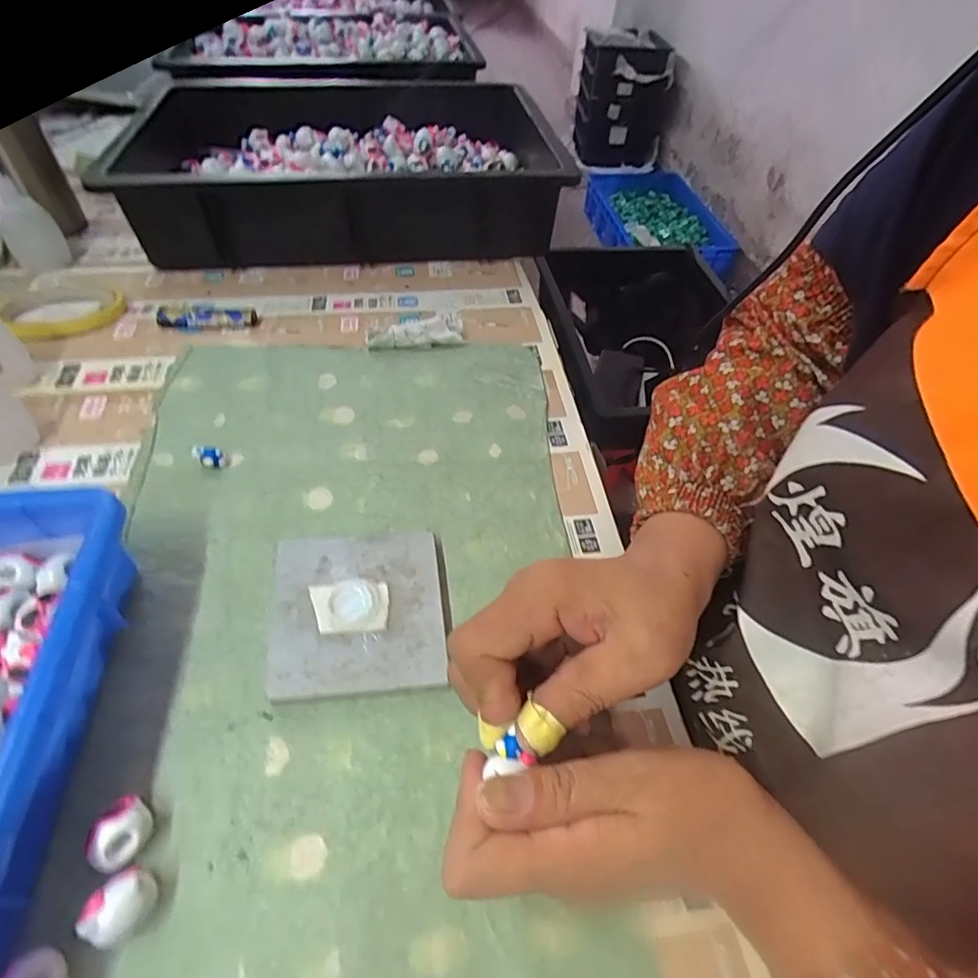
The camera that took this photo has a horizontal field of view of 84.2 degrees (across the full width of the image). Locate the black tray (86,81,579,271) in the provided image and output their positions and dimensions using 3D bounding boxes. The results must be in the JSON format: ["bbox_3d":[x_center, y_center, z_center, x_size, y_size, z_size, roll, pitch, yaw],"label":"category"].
[{"bbox_3d":[-0.160,-0.380,0.623,0.438,0.099,0.342,-4,52,-9],"label":"black tray"}]

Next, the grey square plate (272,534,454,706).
[{"bbox_3d":[-0.076,0.069,0.320,0.099,0.013,0.101,-4,52,-9],"label":"grey square plate"}]

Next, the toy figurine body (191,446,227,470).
[{"bbox_3d":[-0.196,-0.023,0.380,0.016,0.014,0.015,33,55,19],"label":"toy figurine body"}]

